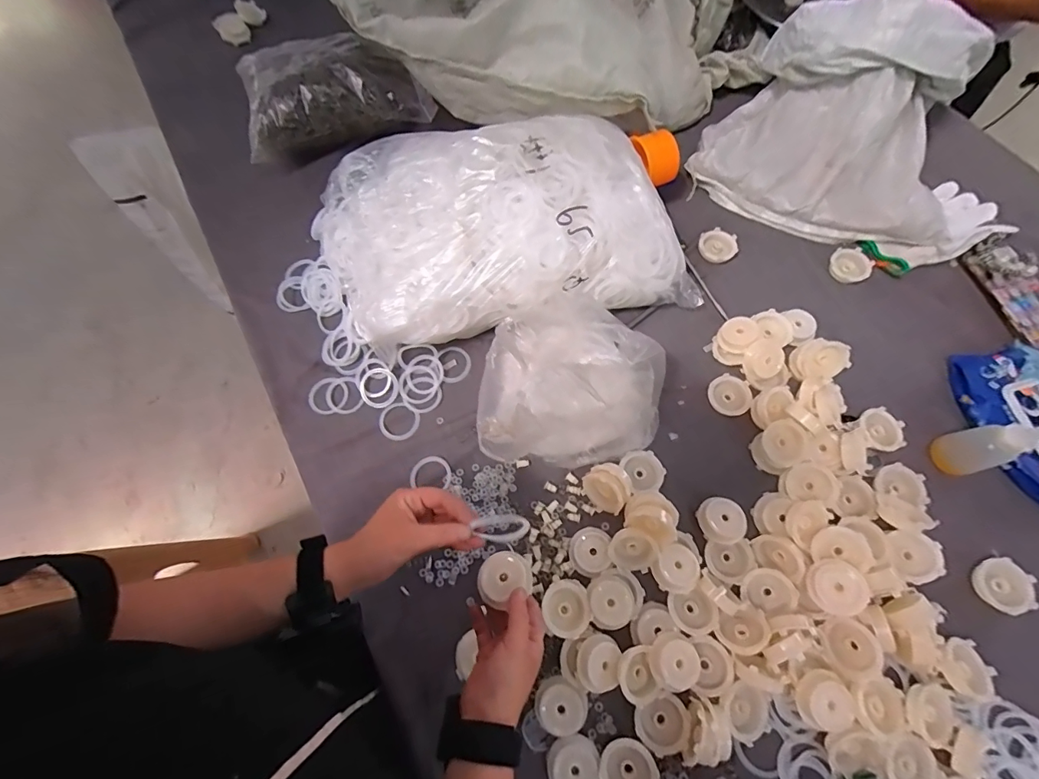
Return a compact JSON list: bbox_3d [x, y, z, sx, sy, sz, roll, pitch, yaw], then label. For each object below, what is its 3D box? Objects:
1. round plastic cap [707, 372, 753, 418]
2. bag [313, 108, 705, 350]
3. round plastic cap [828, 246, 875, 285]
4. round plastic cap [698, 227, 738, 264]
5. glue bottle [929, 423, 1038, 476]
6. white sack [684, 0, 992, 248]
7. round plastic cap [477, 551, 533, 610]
[{"bbox_3d":[0.275,0.008,0.585,0.049,0.016,0.053,-1,69,2],"label":"round plastic cap"},{"bbox_3d":[-0.035,-0.219,0.604,0.500,0.173,0.263,-10,68,-1],"label":"bag"},{"bbox_3d":[0.484,-0.181,0.652,0.053,0.008,0.063,28,72,13],"label":"round plastic cap"},{"bbox_3d":[0.296,-0.215,0.668,0.053,0.014,0.050,-1,69,2],"label":"round plastic cap"},{"bbox_3d":[0.529,0.056,0.484,0.038,0.140,0.047,-13,69,-2],"label":"glue bottle"},{"bbox_3d":[0.461,-0.380,0.634,0.360,0.184,0.243,20,71,10],"label":"white sack"},{"bbox_3d":[-0.015,0.187,0.445,0.053,0.021,0.046,-13,69,-2],"label":"round plastic cap"}]

